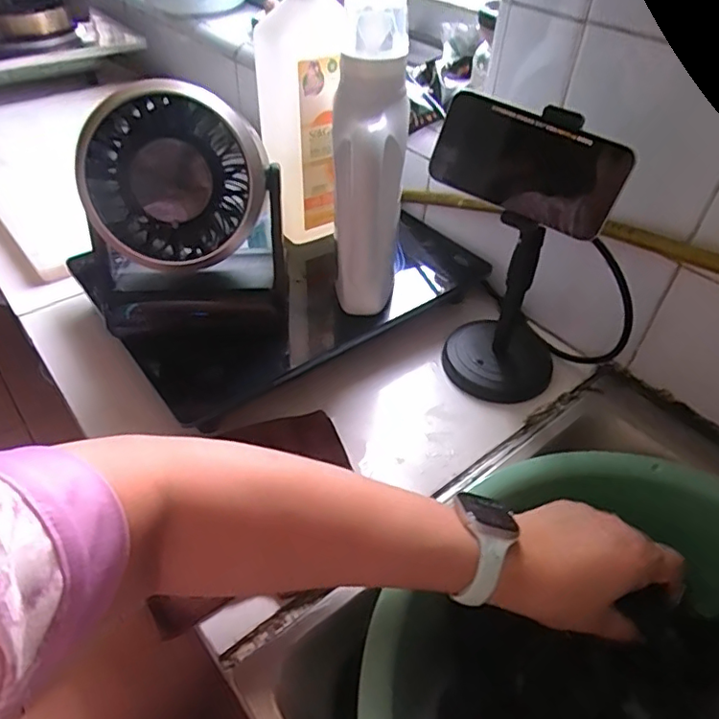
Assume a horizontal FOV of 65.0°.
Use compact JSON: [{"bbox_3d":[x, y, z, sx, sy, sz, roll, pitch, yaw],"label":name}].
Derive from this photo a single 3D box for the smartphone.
[{"bbox_3d":[0.126,-0.146,0.427,0.139,0.069,0.013,29,34,17],"label":"smartphone"}]

